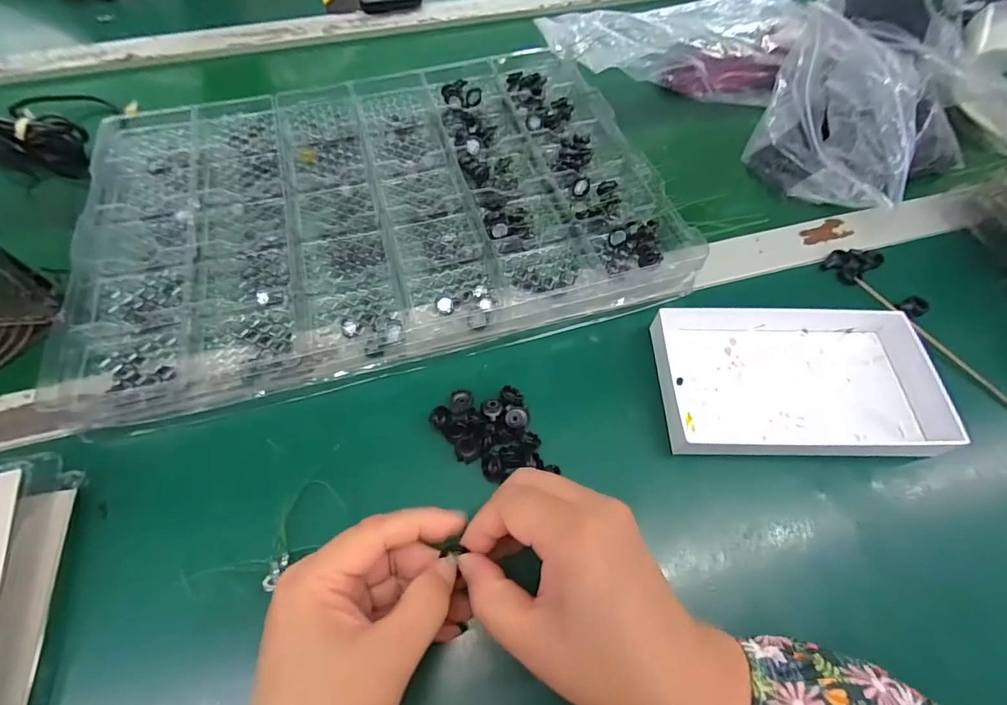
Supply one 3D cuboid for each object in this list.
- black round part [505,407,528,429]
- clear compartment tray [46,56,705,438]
[{"bbox_3d":[0.009,0.042,0.306,0.014,0.008,0.014,0,61,0],"label":"black round part"},{"bbox_3d":[-0.105,-0.134,0.390,0.437,0.033,0.305,-13,62,-10],"label":"clear compartment tray"}]

